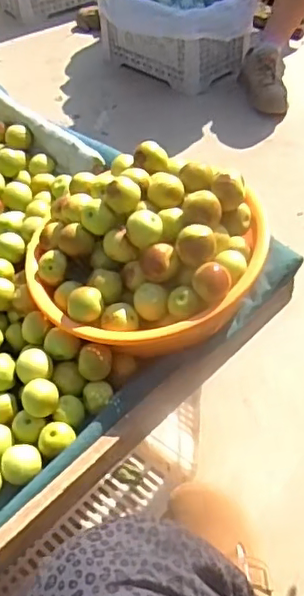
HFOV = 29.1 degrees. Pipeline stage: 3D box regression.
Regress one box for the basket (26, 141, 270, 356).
[{"bbox_3d":[-0.014,-0.055,0.633,0.236,0.111,0.219,-2,48,2],"label":"basket"}]

